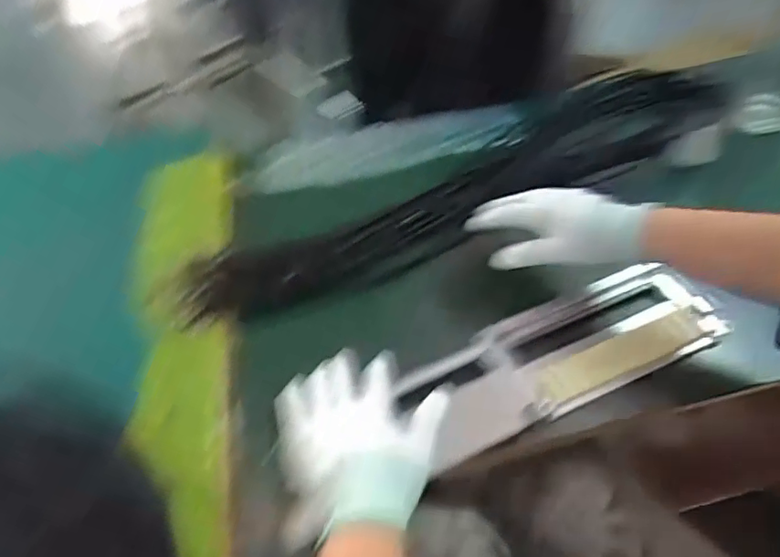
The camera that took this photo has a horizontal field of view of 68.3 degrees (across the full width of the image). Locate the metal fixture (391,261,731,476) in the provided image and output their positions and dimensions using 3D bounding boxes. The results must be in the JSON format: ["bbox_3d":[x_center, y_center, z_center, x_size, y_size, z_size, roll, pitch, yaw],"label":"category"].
[{"bbox_3d":[0.154,0.077,0.521,0.279,0.061,0.094,-21,48,-12],"label":"metal fixture"}]

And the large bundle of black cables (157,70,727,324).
[{"bbox_3d":[0.093,-0.103,0.676,0.700,0.067,0.129,-20,47,-14],"label":"large bundle of black cables"}]

